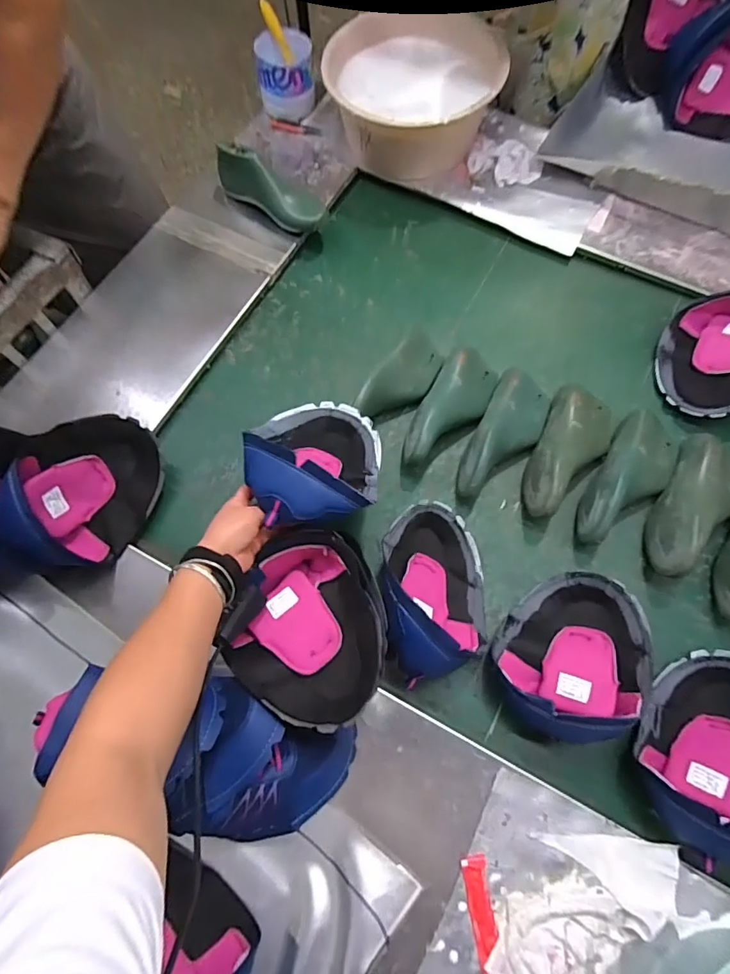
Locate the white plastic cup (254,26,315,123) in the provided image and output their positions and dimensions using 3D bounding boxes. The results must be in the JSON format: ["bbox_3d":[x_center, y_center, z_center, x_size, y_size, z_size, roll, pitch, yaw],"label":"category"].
[{"bbox_3d":[-0.147,-0.764,0.904,0.099,0.098,0.097,-4,70,-3],"label":"white plastic cup"}]

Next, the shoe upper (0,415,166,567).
[{"bbox_3d":[-0.358,0.001,0.621,0.128,0.125,0.198,6,70,1],"label":"shoe upper"}]

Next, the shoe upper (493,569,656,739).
[{"bbox_3d":[0.245,0.194,0.585,0.151,0.081,0.203,19,70,6],"label":"shoe upper"}]

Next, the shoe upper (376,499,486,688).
[{"bbox_3d":[0.090,0.124,0.611,0.138,0.101,0.221,-3,70,-2],"label":"shoe upper"}]

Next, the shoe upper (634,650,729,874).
[{"bbox_3d":[0.394,0.289,0.539,0.147,0.096,0.210,10,70,3],"label":"shoe upper"}]

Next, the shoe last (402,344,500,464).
[{"bbox_3d":[0.129,-0.115,0.721,0.086,0.068,0.215,26,71,8],"label":"shoe last"}]

